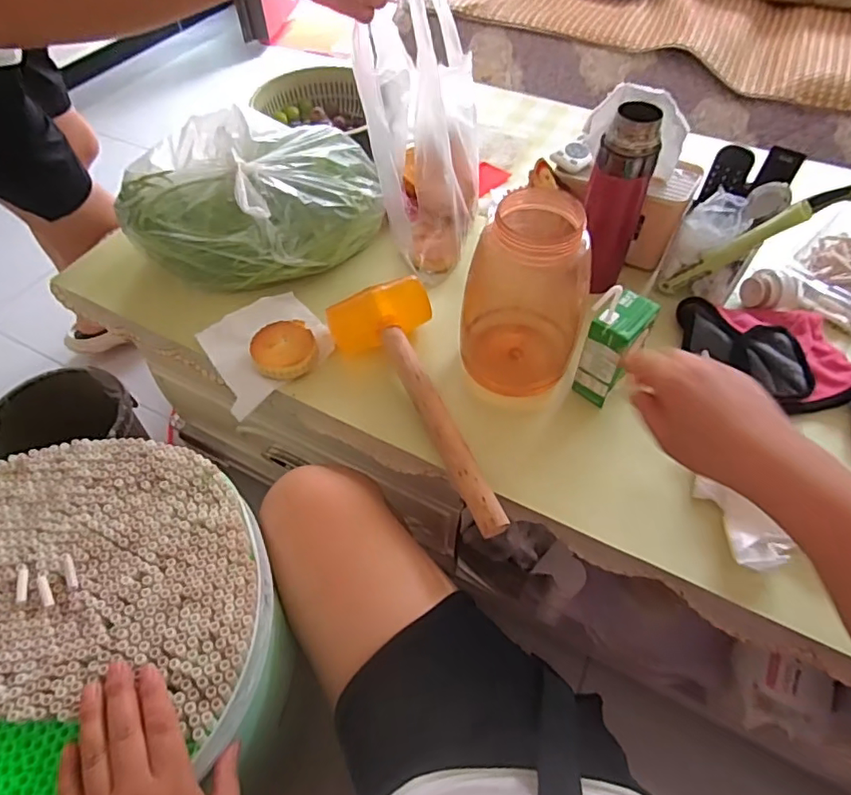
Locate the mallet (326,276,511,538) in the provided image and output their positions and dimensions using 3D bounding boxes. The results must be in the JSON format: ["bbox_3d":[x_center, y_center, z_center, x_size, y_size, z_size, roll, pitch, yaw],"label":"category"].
[{"bbox_3d":[-0.016,0.004,0.554,0.116,0.051,0.298,-14,55,-9],"label":"mallet"}]

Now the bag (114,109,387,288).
[{"bbox_3d":[-0.212,-0.254,0.692,0.297,0.114,0.210,0,54,1],"label":"bag"}]

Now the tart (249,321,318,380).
[{"bbox_3d":[-0.160,-0.054,0.615,0.069,0.024,0.065,-1,54,1],"label":"tart"}]

